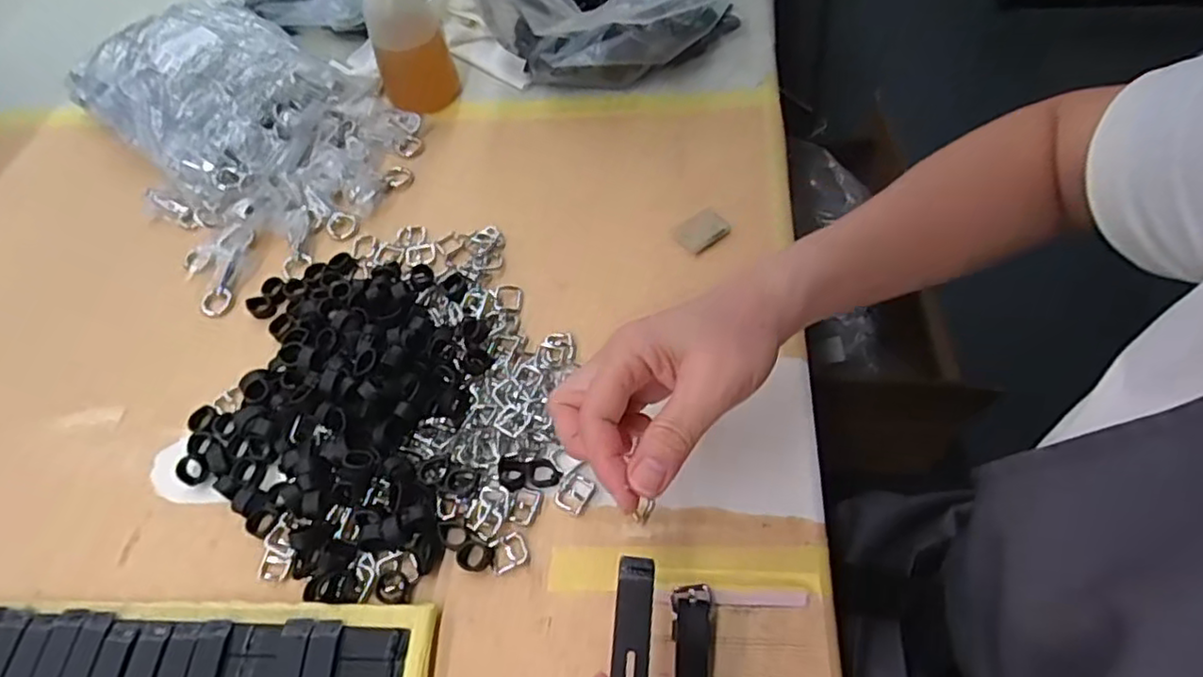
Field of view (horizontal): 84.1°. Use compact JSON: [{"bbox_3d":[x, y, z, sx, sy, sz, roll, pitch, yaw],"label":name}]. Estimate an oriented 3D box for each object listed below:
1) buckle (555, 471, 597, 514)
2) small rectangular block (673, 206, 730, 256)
[{"bbox_3d":[-0.016,0.090,0.389,0.019,0.004,0.023,26,64,18],"label":"buckle"},{"bbox_3d":[0.074,-0.079,0.487,0.036,0.005,0.028,-35,63,-16],"label":"small rectangular block"}]

